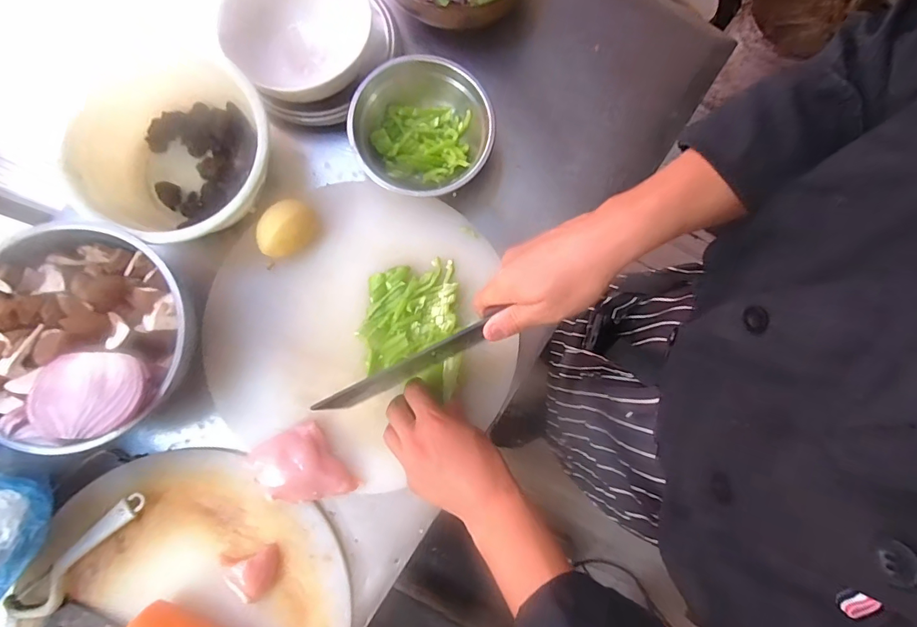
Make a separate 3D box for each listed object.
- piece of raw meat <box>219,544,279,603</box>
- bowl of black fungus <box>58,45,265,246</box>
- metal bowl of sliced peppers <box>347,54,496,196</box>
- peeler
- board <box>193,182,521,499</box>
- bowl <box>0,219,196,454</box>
[{"bbox_3d":[-0.226,0.284,0.484,0.053,0.018,0.048,-10,83,-4],"label":"piece of raw meat"},{"bbox_3d":[-0.320,-0.176,0.523,0.214,0.101,0.204,0,82,-2],"label":"bowl of black fungus"},{"bbox_3d":[-0.045,-0.219,0.545,0.168,0.058,0.163,-2,81,-2],"label":"metal bowl of sliced peppers"},{"bbox_3d":[-0.413,0.271,0.483,0.176,0.020,0.042,-41,86,-7],"label":"peeler"},{"bbox_3d":[-0.116,0.015,0.538,0.364,0.034,0.336,0,79,1],"label":"board"},{"bbox_3d":[-0.396,0.024,0.481,0.213,0.111,0.224,0,82,-2],"label":"bowl"}]

